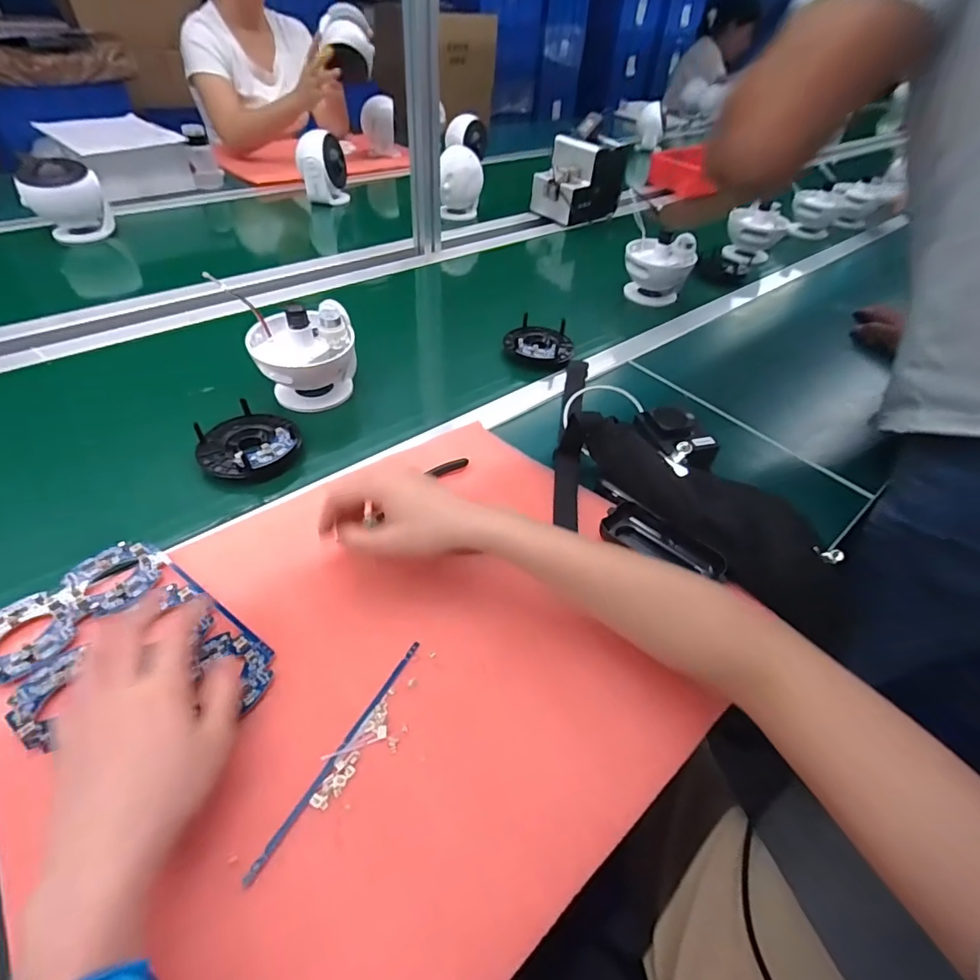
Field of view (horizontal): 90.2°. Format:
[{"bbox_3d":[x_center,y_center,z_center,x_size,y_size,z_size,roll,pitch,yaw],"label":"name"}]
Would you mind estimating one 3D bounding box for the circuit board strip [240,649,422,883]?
[{"bbox_3d":[-0.098,0.172,0.331,0.006,0.004,0.167,24,50,17],"label":"circuit board strip"}]

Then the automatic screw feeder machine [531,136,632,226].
[{"bbox_3d":[0.207,-0.730,1.149,0.144,0.143,0.172,36,54,26],"label":"automatic screw feeder machine"}]

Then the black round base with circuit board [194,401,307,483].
[{"bbox_3d":[-0.262,-0.051,0.531,0.097,0.031,0.097,-34,58,-31],"label":"black round base with circuit board"}]

